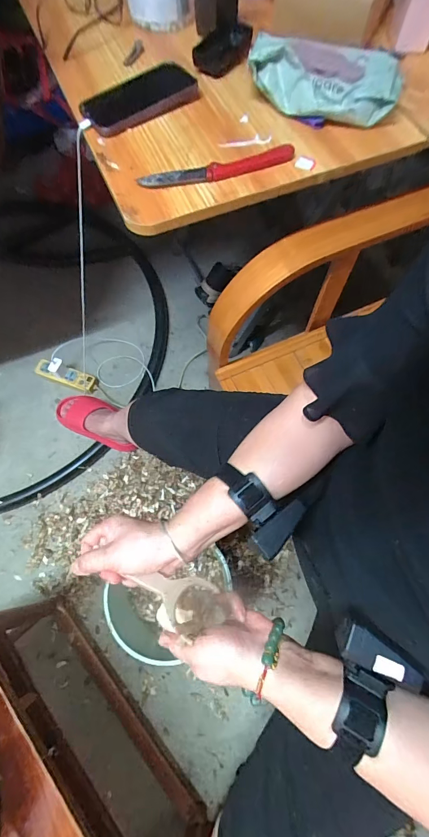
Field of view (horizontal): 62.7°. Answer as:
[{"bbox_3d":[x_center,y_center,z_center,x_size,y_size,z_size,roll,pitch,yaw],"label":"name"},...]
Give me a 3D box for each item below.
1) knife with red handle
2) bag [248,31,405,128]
[{"bbox_3d":[0.004,-0.316,0.445,0.198,0.011,0.034,-17,68,-7],"label":"knife with red handle"},{"bbox_3d":[0.146,-0.451,0.470,0.193,0.056,0.097,4,67,2],"label":"bag"}]

